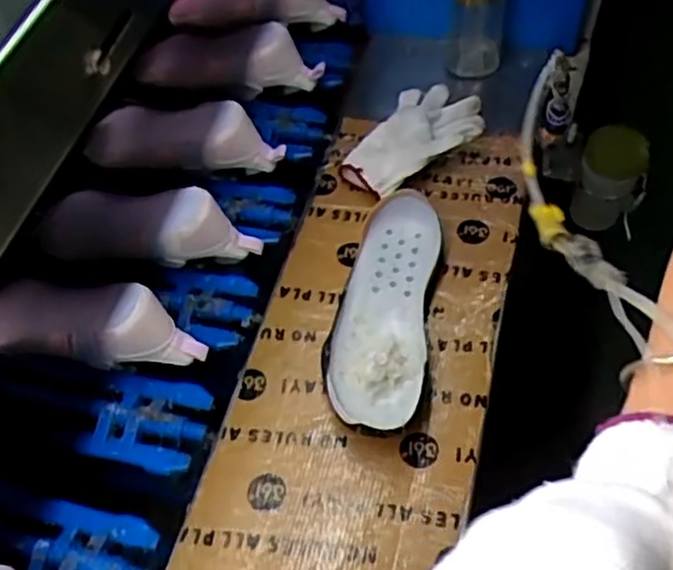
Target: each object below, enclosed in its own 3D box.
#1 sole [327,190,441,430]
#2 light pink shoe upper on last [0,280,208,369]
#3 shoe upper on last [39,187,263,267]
[{"bbox_3d":[0.046,0.027,0.666,0.088,0.051,0.253,8,58,6],"label":"sole"},{"bbox_3d":[-0.241,0.041,0.691,0.222,0.090,0.078,11,58,9],"label":"light pink shoe upper on last"},{"bbox_3d":[-0.198,-0.065,0.748,0.226,0.089,0.070,7,58,6],"label":"shoe upper on last"}]

